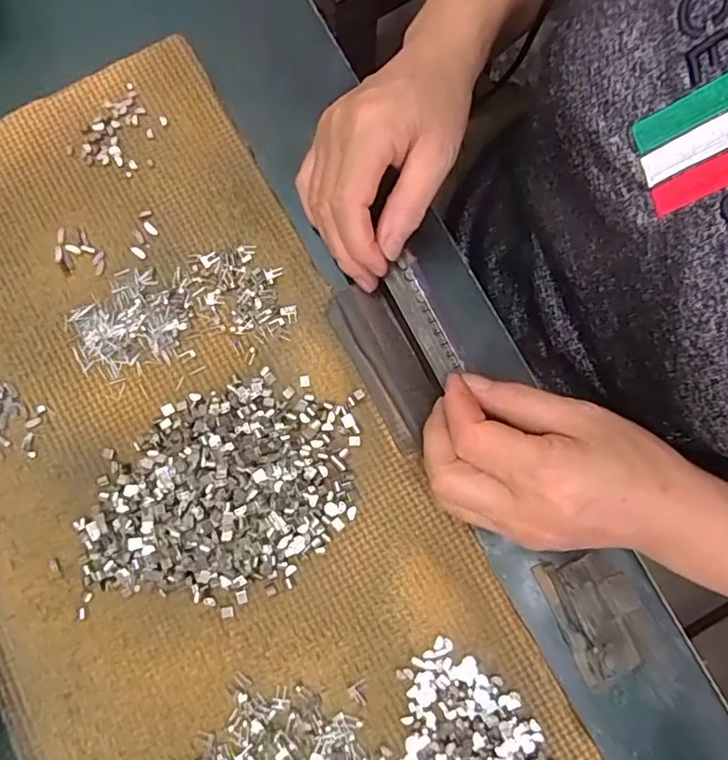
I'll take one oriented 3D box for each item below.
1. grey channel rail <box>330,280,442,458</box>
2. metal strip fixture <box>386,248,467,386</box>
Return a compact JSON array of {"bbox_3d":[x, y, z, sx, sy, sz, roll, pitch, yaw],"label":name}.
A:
[{"bbox_3d":[0.014,-0.010,0.320,0.035,0.006,0.098,-27,81,-6],"label":"grey channel rail"},{"bbox_3d":[0.032,-0.035,0.305,0.017,0.004,0.071,-24,83,-6],"label":"metal strip fixture"}]

